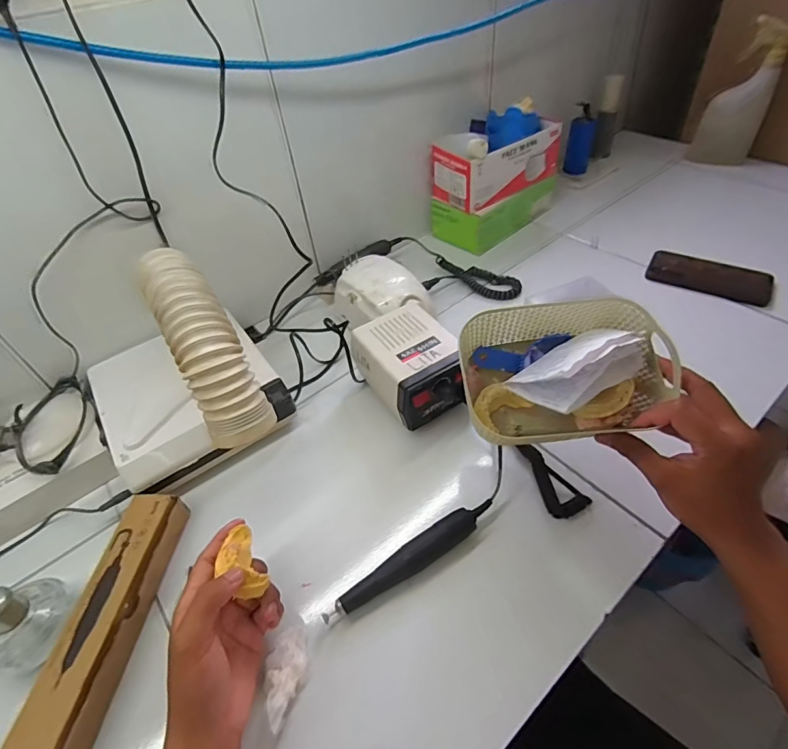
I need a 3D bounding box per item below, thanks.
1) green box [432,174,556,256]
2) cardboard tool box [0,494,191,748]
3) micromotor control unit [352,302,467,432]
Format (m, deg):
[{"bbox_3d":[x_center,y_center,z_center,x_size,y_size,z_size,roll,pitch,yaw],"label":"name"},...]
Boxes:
[{"bbox_3d":[0.185,-0.313,0.803,0.217,0.066,0.110,-33,52,-23],"label":"green box"},{"bbox_3d":[-0.256,0.213,0.405,0.054,0.035,0.208,0,47,7],"label":"cardboard tool box"},{"bbox_3d":[0.020,-0.006,0.547,0.108,0.080,0.135,-26,49,-17],"label":"micromotor control unit"}]

